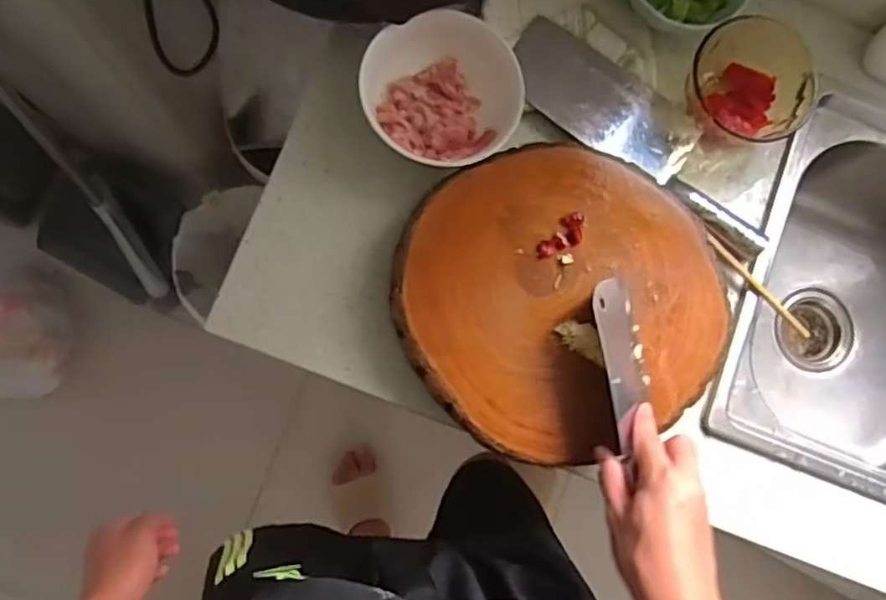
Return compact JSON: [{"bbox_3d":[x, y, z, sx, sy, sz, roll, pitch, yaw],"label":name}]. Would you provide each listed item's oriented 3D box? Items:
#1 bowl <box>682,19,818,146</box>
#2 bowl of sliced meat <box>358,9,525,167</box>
[{"bbox_3d":[0.309,-0.215,0.686,0.129,0.060,0.132,1,83,-6],"label":"bowl"},{"bbox_3d":[0.000,-0.198,0.632,0.144,0.064,0.148,1,83,-6],"label":"bowl of sliced meat"}]

